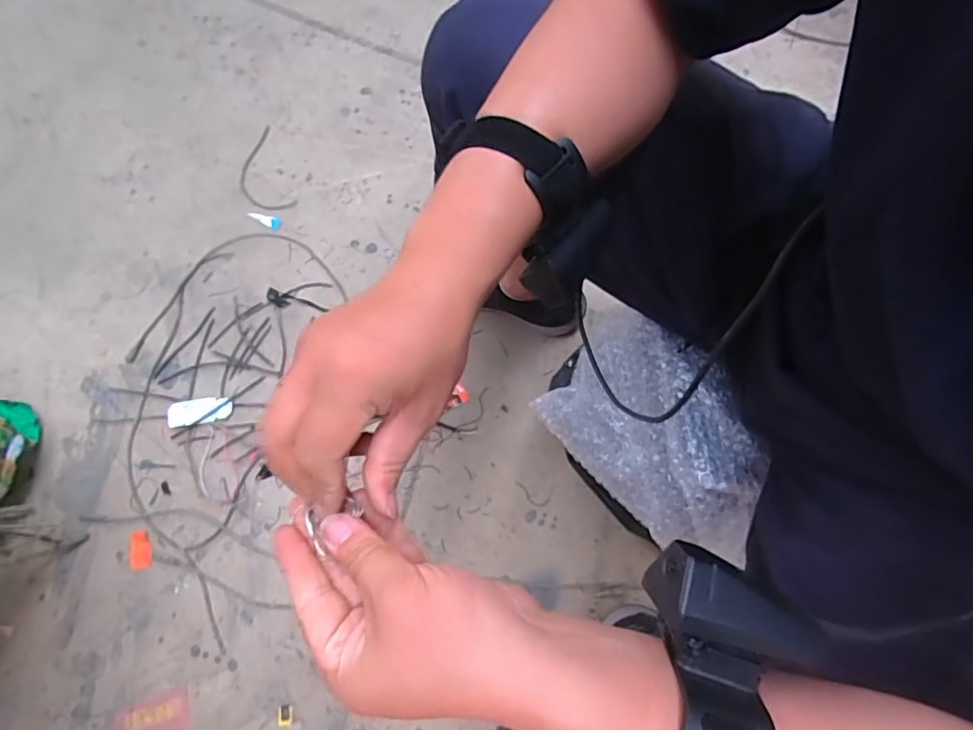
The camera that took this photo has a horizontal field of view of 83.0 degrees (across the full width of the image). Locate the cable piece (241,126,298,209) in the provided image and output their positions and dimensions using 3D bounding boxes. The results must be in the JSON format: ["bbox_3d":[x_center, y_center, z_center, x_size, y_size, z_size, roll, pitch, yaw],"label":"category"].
[{"bbox_3d":[-0.383,-0.327,0.934,0.079,0.007,0.169,-22,74,-6],"label":"cable piece"}]

